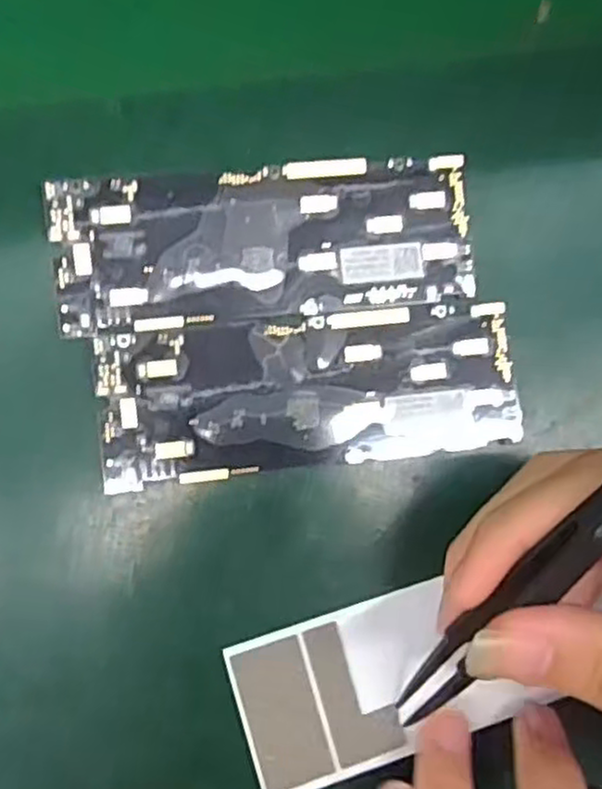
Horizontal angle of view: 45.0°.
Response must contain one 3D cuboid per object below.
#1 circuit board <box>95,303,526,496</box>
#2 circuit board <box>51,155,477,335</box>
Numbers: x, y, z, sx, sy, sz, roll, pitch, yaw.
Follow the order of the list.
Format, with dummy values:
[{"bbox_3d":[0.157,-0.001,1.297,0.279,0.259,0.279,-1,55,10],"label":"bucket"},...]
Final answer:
[{"bbox_3d":[0.004,-0.001,0.215,0.123,0.004,0.044,-6,85,-9],"label":"circuit board"},{"bbox_3d":[-0.009,-0.045,0.216,0.122,0.004,0.044,-7,85,-9],"label":"circuit board"}]

